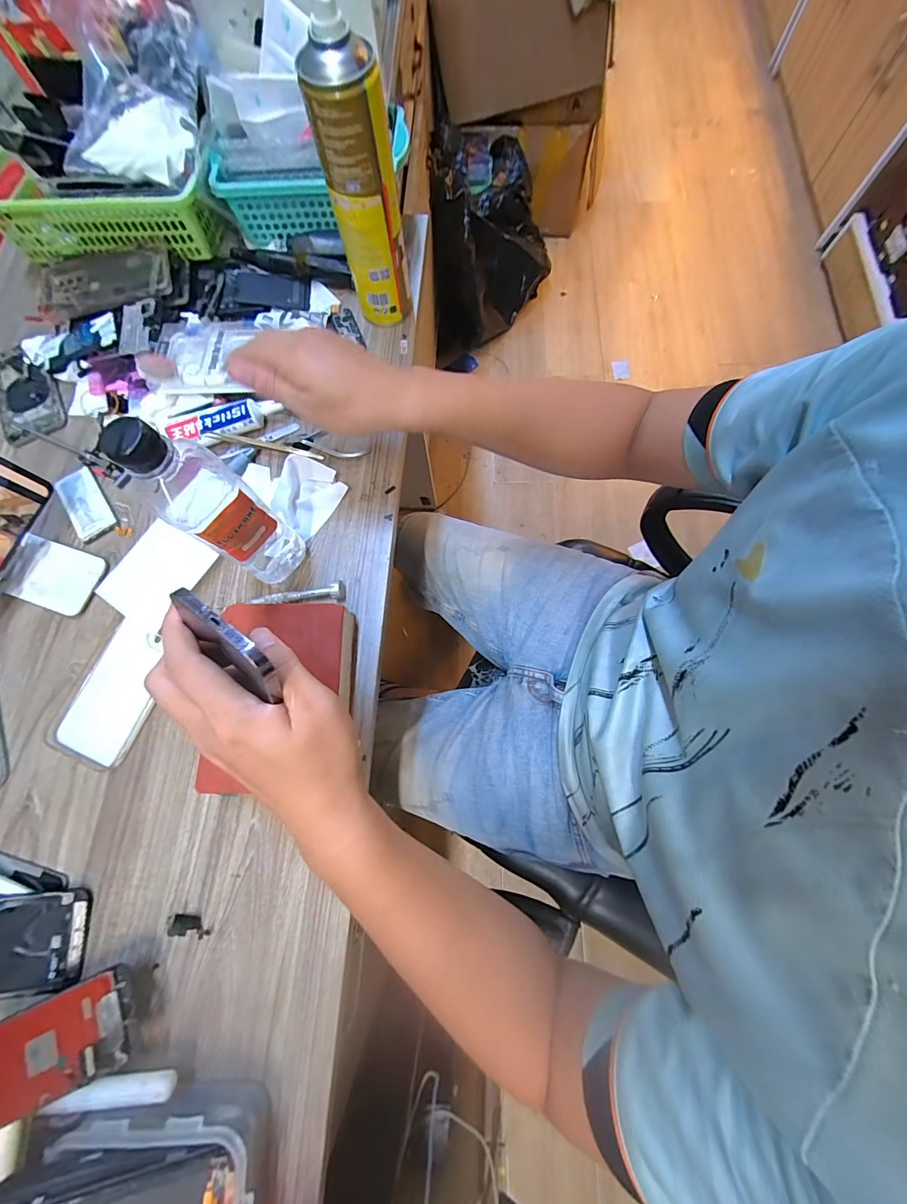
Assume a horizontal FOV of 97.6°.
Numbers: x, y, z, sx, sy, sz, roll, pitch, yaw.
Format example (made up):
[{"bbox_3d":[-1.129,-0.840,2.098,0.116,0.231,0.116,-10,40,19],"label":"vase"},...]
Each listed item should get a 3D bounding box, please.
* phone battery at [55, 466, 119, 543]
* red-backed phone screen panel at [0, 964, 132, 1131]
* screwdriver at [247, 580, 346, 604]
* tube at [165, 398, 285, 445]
[{"bbox_3d":[-0.408,-0.112,0.439,0.041,0.007,0.088,-32,77,-6],"label":"phone battery"},{"bbox_3d":[-0.296,0.327,0.291,0.113,0.010,0.063,-25,77,-6],"label":"red-backed phone screen panel"},{"bbox_3d":[-0.157,-0.008,0.396,0.093,0.014,0.016,-5,76,0],"label":"screwdriver"},{"bbox_3d":[-0.256,-0.199,0.441,0.126,0.024,0.033,-11,76,-1],"label":"tube"}]

